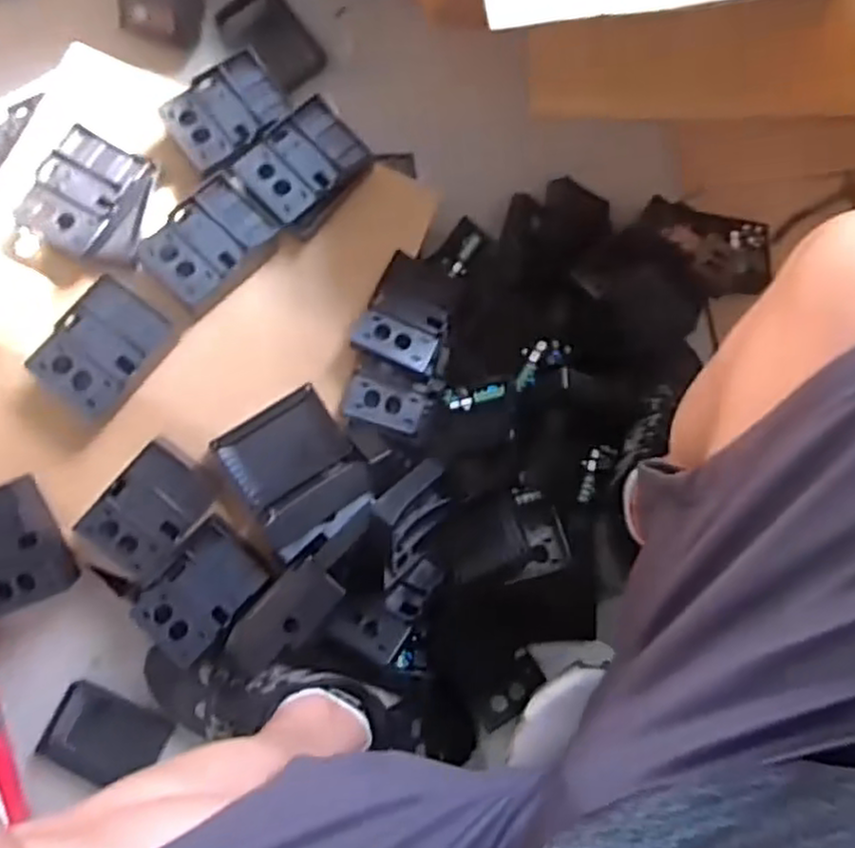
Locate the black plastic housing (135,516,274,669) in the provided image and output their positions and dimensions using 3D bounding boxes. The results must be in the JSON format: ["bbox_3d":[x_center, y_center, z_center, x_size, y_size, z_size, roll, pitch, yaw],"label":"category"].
[{"bbox_3d":[-0.236,0.179,0.770,0.091,0.038,0.130,43,71,8],"label":"black plastic housing"}]

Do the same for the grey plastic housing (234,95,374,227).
[{"bbox_3d":[-0.134,-0.284,0.797,0.090,0.031,0.128,44,83,4],"label":"grey plastic housing"}]

